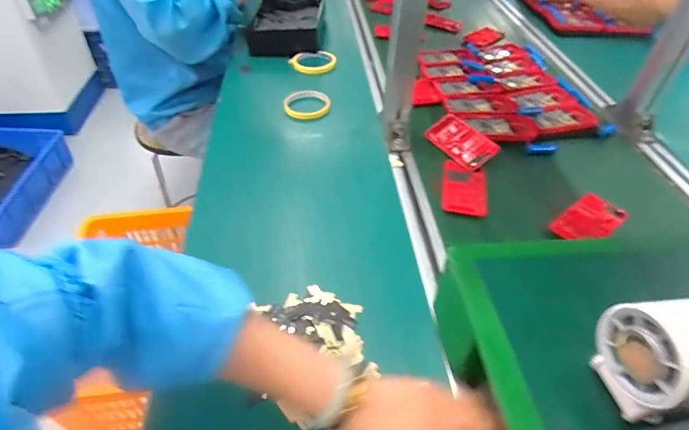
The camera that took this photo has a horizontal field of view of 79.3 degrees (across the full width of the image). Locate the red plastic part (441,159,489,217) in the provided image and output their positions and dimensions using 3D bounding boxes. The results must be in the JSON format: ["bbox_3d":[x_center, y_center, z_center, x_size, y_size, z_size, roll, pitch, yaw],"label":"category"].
[{"bbox_3d":[0.184,-0.042,0.635,0.067,0.011,0.109,11,47,7],"label":"red plastic part"}]

